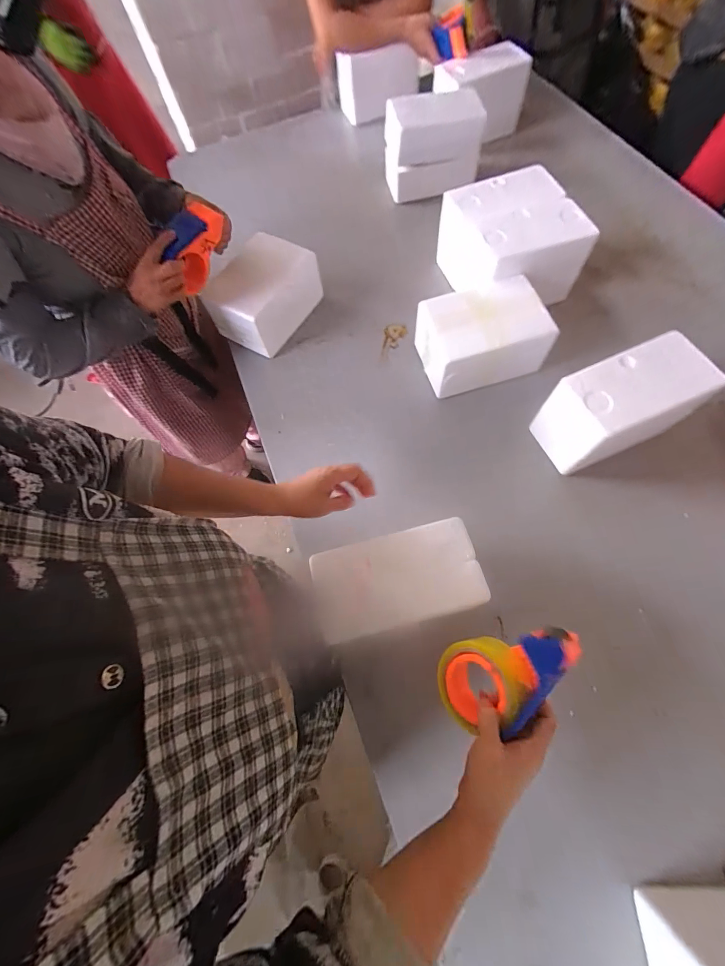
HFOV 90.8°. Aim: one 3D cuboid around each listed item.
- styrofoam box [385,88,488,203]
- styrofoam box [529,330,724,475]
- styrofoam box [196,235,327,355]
[{"bbox_3d":[0.182,-0.910,0.968,0.232,0.168,0.134,-13,70,-3],"label":"styrofoam box"},{"bbox_3d":[0.436,-0.132,0.618,0.217,0.152,0.123,-23,69,-4],"label":"styrofoam box"},{"bbox_3d":[-0.221,-0.426,0.816,0.174,0.116,0.231,37,75,13],"label":"styrofoam box"}]

